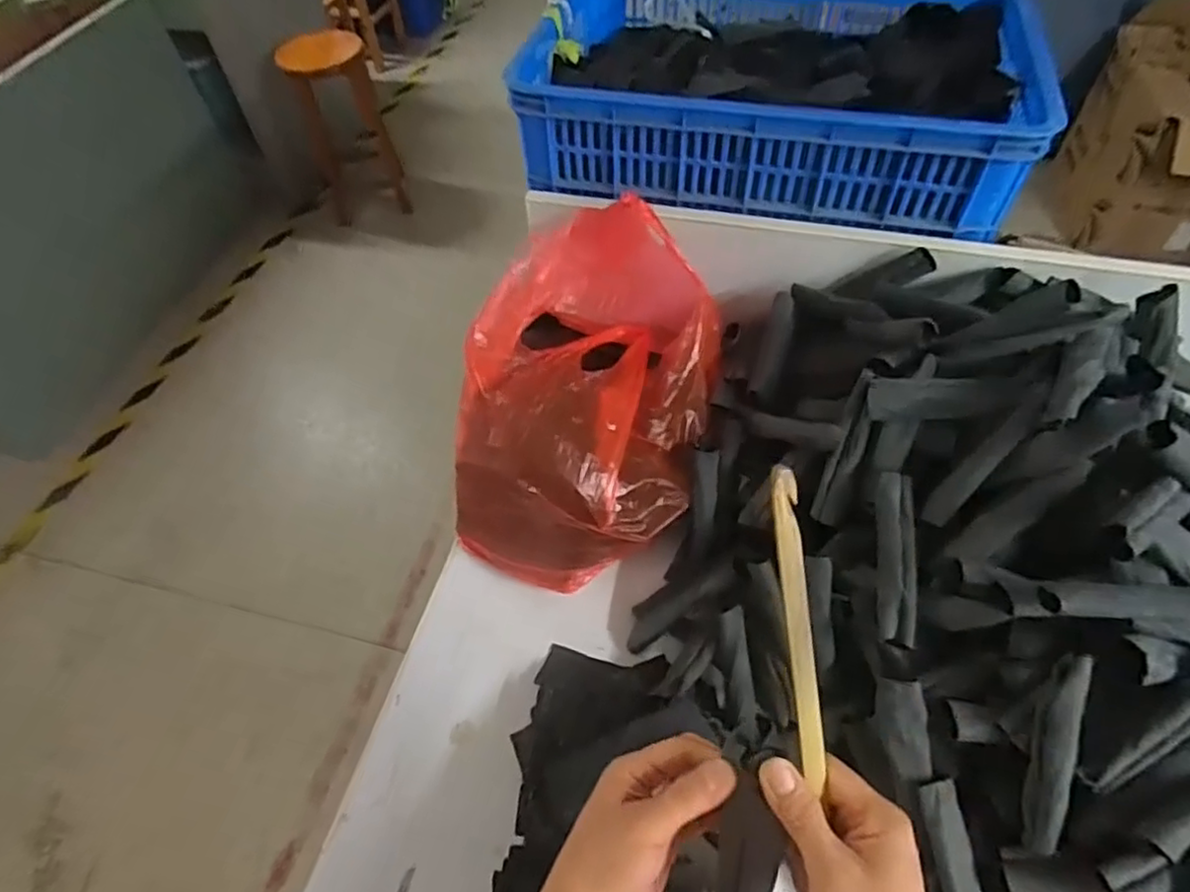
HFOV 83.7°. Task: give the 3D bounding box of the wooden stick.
[{"bbox_3d":[0.109,0.097,0.356,0.014,0.005,0.174,-9,100,-3],"label":"wooden stick"}]

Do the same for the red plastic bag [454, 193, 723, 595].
[{"bbox_3d":[-0.007,-0.055,0.793,0.275,0.195,0.396,11,56,11],"label":"red plastic bag"}]

